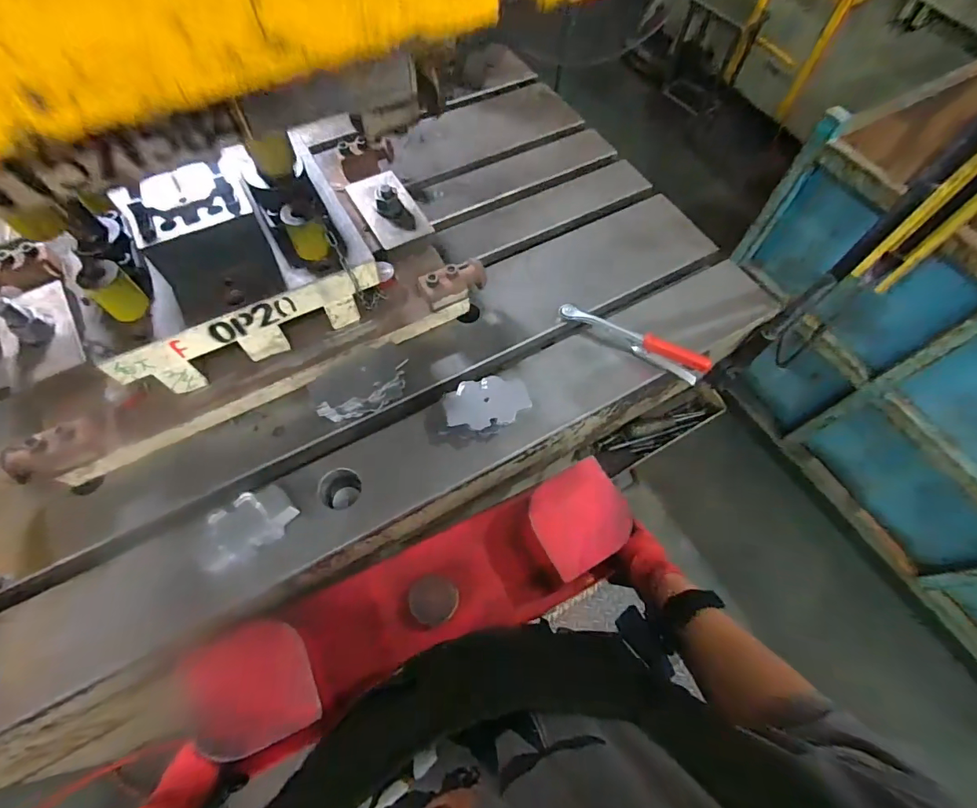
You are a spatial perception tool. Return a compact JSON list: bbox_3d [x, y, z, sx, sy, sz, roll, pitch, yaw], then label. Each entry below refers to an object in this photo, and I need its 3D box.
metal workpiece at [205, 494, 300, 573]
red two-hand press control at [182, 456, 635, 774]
[{"bbox_3d":[-0.276,0.138,0.520,0.098,0.030,0.056,-36,69,-18],"label":"metal workpiece"},{"bbox_3d":[-0.072,0.237,0.566,0.507,0.101,0.140,-23,66,-10],"label":"red two-hand press control"}]

